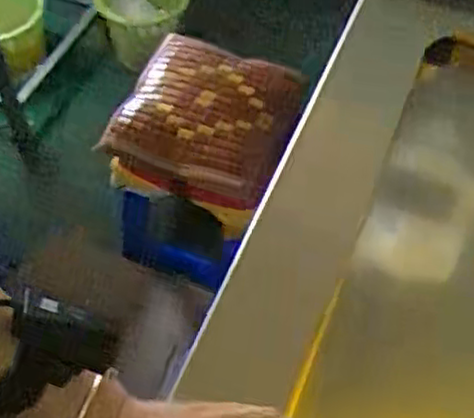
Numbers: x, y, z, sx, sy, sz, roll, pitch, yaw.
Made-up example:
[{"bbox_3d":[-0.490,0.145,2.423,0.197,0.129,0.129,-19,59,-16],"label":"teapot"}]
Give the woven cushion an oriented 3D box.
[{"bbox_3d":[-0.053,-0.163,1.363,0.324,0.165,0.245,19,58,12],"label":"woven cushion"}]

